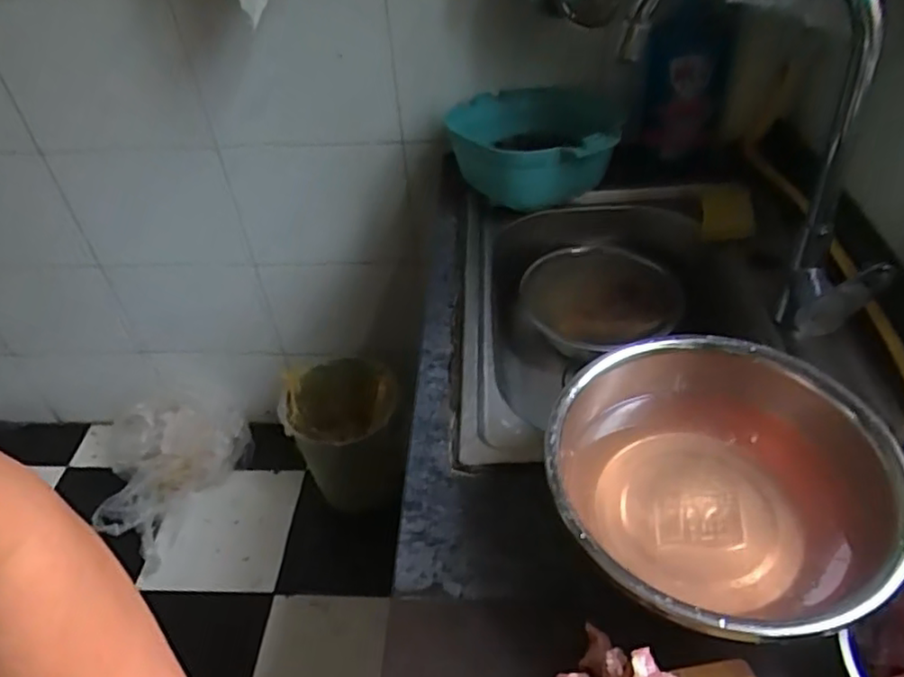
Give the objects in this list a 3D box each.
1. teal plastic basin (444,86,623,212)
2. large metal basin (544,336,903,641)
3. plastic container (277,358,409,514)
[{"bbox_3d":[0.113,-0.277,0.945,0.252,0.117,0.275,-3,41,2],"label":"teal plastic basin"},{"bbox_3d":[0.200,0.122,0.499,0.239,0.116,0.240,-3,41,2],"label":"large metal basin"},{"bbox_3d":[-0.225,0.193,1.303,0.265,0.243,0.204,10,43,16],"label":"plastic container"}]

